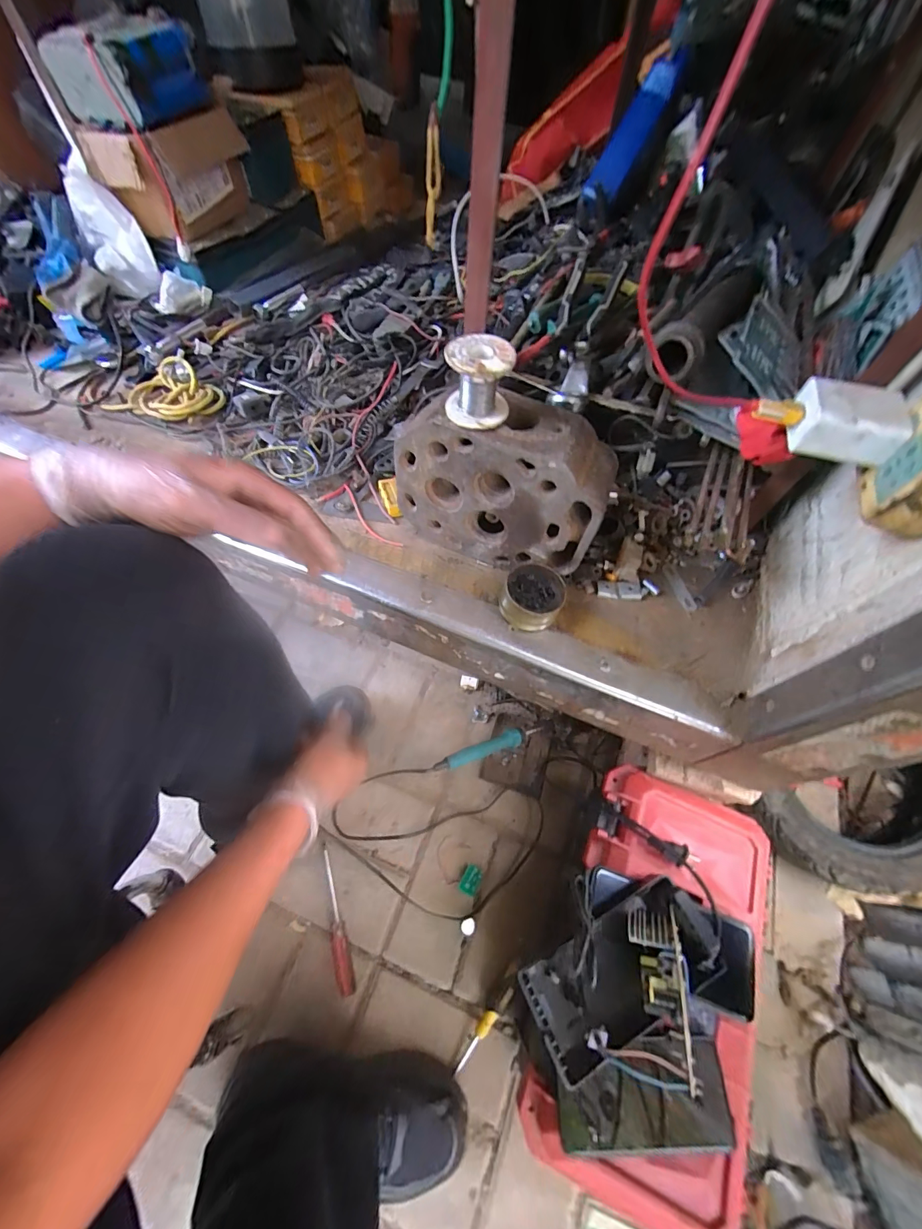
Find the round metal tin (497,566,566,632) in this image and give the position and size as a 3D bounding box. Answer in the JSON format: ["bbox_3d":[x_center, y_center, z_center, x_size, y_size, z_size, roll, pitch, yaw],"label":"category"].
[{"bbox_3d":[0.075,-0.018,0.442,0.062,0.038,0.064,1,60,-2],"label":"round metal tin"}]

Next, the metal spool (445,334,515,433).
[{"bbox_3d":[0.014,-0.194,0.348,0.055,0.053,0.051,4,60,0],"label":"metal spool"}]

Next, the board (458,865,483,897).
[{"bbox_3d":[0.014,0.372,0.582,0.024,0.012,0.037,25,62,12],"label":"board"}]

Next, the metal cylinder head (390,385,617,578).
[{"bbox_3d":[0.040,-0.134,0.432,0.206,0.149,0.079,19,61,8],"label":"metal cylinder head"}]

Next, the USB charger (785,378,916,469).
[{"bbox_3d":[0.272,-0.137,0.294,0.059,0.034,0.049,20,61,9],"label":"USB charger"}]

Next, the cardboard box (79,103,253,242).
[{"bbox_3d":[-0.437,-0.678,0.654,0.115,0.125,0.215,20,61,9],"label":"cardboard box"}]

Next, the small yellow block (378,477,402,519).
[{"bbox_3d":[-0.086,-0.143,0.509,0.021,0.012,0.052,-16,81,-11],"label":"small yellow block"}]

